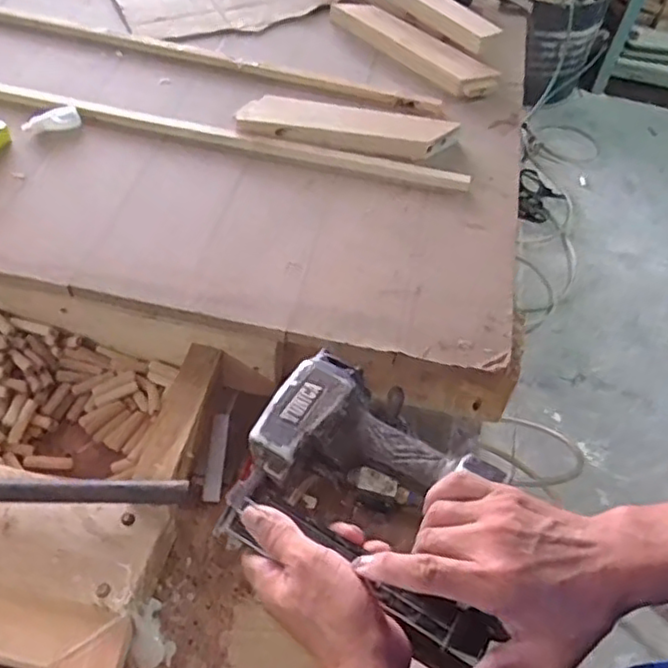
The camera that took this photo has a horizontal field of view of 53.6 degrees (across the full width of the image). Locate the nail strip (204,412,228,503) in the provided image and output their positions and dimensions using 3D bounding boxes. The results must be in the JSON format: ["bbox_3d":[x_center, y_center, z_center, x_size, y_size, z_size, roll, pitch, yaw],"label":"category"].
[{"bbox_3d":[-0.129,0.135,0.729,0.019,0.009,0.105,4,50,-4],"label":"nail strip"}]

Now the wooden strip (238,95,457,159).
[{"bbox_3d":[0.019,-0.279,0.899,0.287,0.034,0.070,10,50,1],"label":"wooden strip"}]

